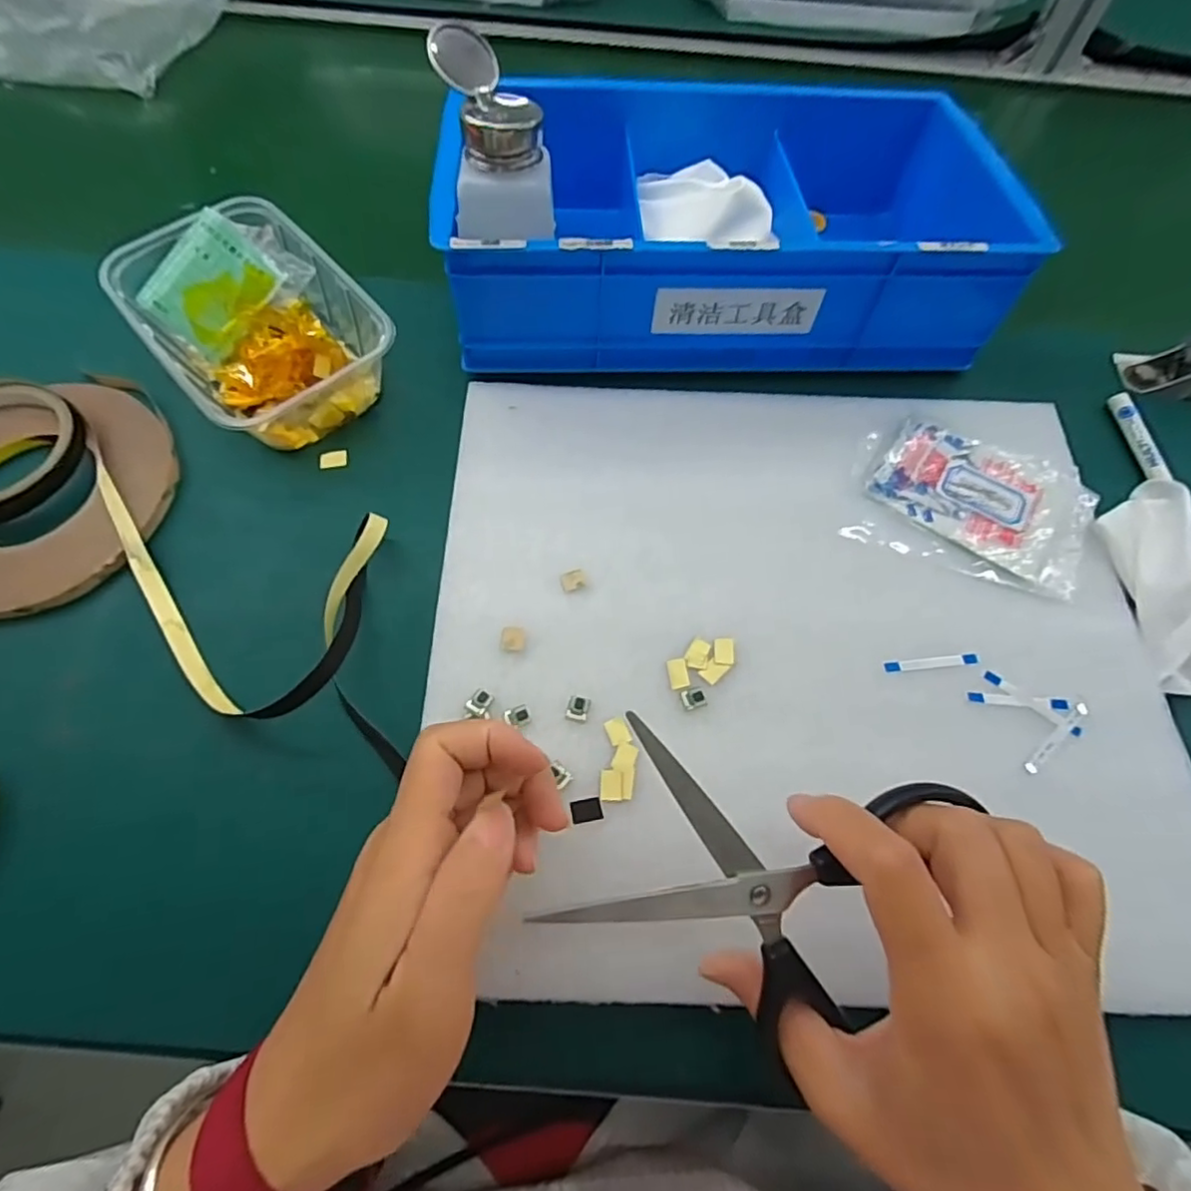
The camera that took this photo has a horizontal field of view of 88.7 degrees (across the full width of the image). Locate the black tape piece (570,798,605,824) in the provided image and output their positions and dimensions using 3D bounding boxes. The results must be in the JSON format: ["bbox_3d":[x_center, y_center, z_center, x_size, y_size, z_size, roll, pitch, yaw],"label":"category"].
[{"bbox_3d":[-0.004,0.100,0.283,0.014,0.004,0.010,-7,63,-6],"label":"black tape piece"}]

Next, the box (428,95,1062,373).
[{"bbox_3d":[0.082,-0.261,0.408,0.351,0.079,0.218,-4,66,-4],"label":"box"}]

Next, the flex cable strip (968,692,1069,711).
[{"bbox_3d":[0.216,0.053,0.310,0.049,0.004,0.005,5,65,0],"label":"flex cable strip"}]

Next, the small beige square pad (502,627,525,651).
[{"bbox_3d":[-0.043,0.022,0.315,0.012,0.004,0.014,-2,64,-4],"label":"small beige square pad"}]

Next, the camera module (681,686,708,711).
[{"bbox_3d":[0.050,0.051,0.306,0.013,0.004,0.010,-15,66,-10],"label":"camera module"}]

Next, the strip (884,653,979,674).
[{"bbox_3d":[0.177,0.035,0.319,0.050,0.004,0.006,-5,64,-5],"label":"strip"}]

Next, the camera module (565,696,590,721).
[{"bbox_3d":[-0.009,0.055,0.302,0.010,0.004,0.012,14,64,4],"label":"camera module"}]

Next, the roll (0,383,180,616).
[{"bbox_3d":[-0.321,-0.054,0.347,0.149,0.018,0.140,1,64,-2],"label":"roll"}]

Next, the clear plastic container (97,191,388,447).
[{"bbox_3d":[-0.209,-0.167,0.381,0.117,0.058,0.155,-38,71,-18],"label":"clear plastic container"}]

